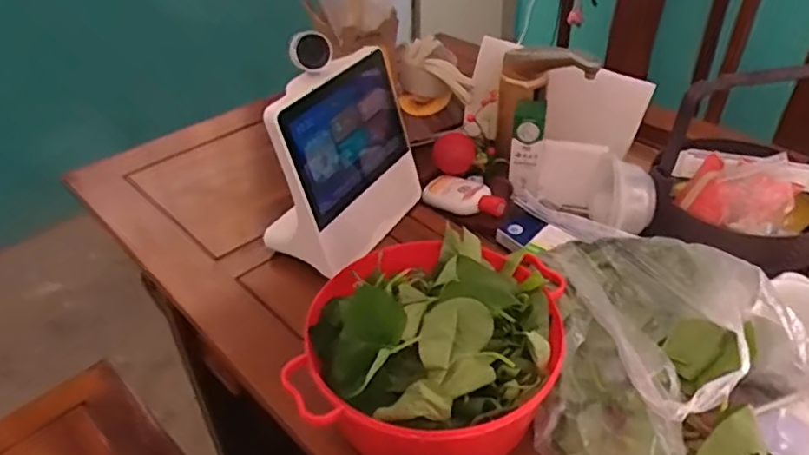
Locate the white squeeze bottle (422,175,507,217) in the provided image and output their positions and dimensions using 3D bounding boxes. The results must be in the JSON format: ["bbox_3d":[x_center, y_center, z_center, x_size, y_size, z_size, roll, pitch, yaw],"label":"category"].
[{"bbox_3d":[0.081,-0.041,0.842,0.124,0.043,0.049,29,47,34],"label":"white squeeze bottle"}]

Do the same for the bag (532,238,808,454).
[{"bbox_3d":[0.226,0.108,0.519,0.210,0.136,0.252,5,38,9],"label":"bag"}]

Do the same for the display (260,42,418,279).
[{"bbox_3d":[-0.070,-0.086,0.731,0.105,0.193,0.231,20,43,27],"label":"display"}]

